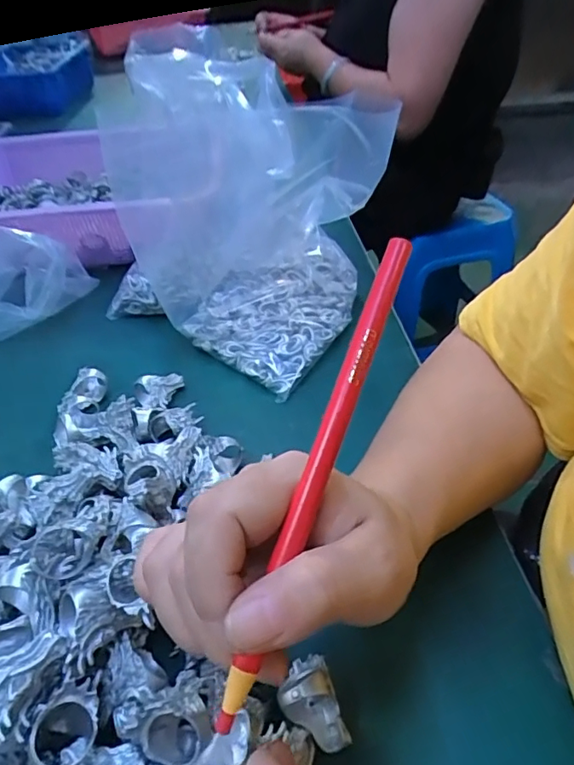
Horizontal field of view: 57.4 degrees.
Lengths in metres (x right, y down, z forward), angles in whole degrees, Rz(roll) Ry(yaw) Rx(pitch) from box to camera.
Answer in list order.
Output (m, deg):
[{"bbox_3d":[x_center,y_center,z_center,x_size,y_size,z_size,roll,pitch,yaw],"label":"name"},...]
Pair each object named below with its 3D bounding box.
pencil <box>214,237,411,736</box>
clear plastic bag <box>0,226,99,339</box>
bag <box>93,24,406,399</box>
[{"bbox_3d":[0.012,0.026,0.174,0.011,0.006,0.167,17,78,22],"label":"pencil"},{"bbox_3d":[-0.249,-0.097,0.477,0.121,0.081,0.092,-5,43,0],"label":"clear plastic bag"},{"bbox_3d":[-0.036,-0.136,0.420,0.207,0.185,0.144,31,54,32],"label":"bag"}]

